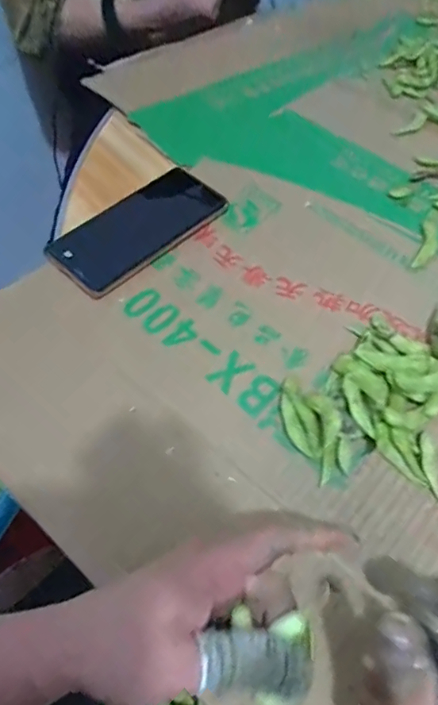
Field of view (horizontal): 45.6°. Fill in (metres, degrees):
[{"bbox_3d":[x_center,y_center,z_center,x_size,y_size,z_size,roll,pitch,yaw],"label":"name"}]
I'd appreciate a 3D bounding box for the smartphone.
[{"bbox_3d":[-0.073,-0.114,0.487,0.073,0.015,0.168,44,65,10],"label":"smartphone"}]

